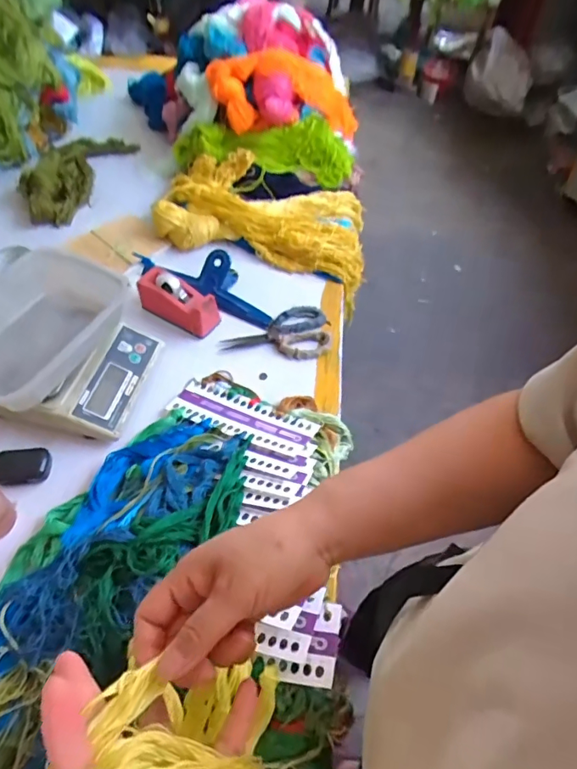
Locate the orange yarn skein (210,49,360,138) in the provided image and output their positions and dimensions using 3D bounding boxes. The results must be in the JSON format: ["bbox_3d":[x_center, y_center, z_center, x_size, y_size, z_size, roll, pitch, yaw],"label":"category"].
[{"bbox_3d":[0.009,-0.689,1.156,0.403,0.154,0.128,-4,51,-27],"label":"orange yarn skein"}]

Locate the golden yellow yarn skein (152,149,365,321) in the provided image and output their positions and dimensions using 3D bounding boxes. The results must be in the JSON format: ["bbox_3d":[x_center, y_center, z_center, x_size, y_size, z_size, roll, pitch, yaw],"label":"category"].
[{"bbox_3d":[-0.040,-0.361,1.066,0.467,0.098,0.306,22,56,13],"label":"golden yellow yarn skein"}]

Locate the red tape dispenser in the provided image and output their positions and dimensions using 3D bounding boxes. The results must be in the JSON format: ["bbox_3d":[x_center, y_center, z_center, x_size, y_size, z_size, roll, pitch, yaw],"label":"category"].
[{"bbox_3d":[-0.201,-0.154,0.896,0.160,0.072,0.066,31,59,6],"label":"red tape dispenser"}]

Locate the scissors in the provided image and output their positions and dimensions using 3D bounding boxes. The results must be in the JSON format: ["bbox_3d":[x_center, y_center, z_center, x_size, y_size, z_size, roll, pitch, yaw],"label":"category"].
[{"bbox_3d":[-0.023,-0.101,0.892,0.192,0.013,0.118,4,54,0],"label":"scissors"}]

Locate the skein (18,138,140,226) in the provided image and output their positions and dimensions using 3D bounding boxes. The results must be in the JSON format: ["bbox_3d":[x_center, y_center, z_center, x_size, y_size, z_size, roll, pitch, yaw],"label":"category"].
[{"bbox_3d":[-0.512,-0.524,1.158,0.192,0.051,0.380,4,54,0],"label":"skein"}]

